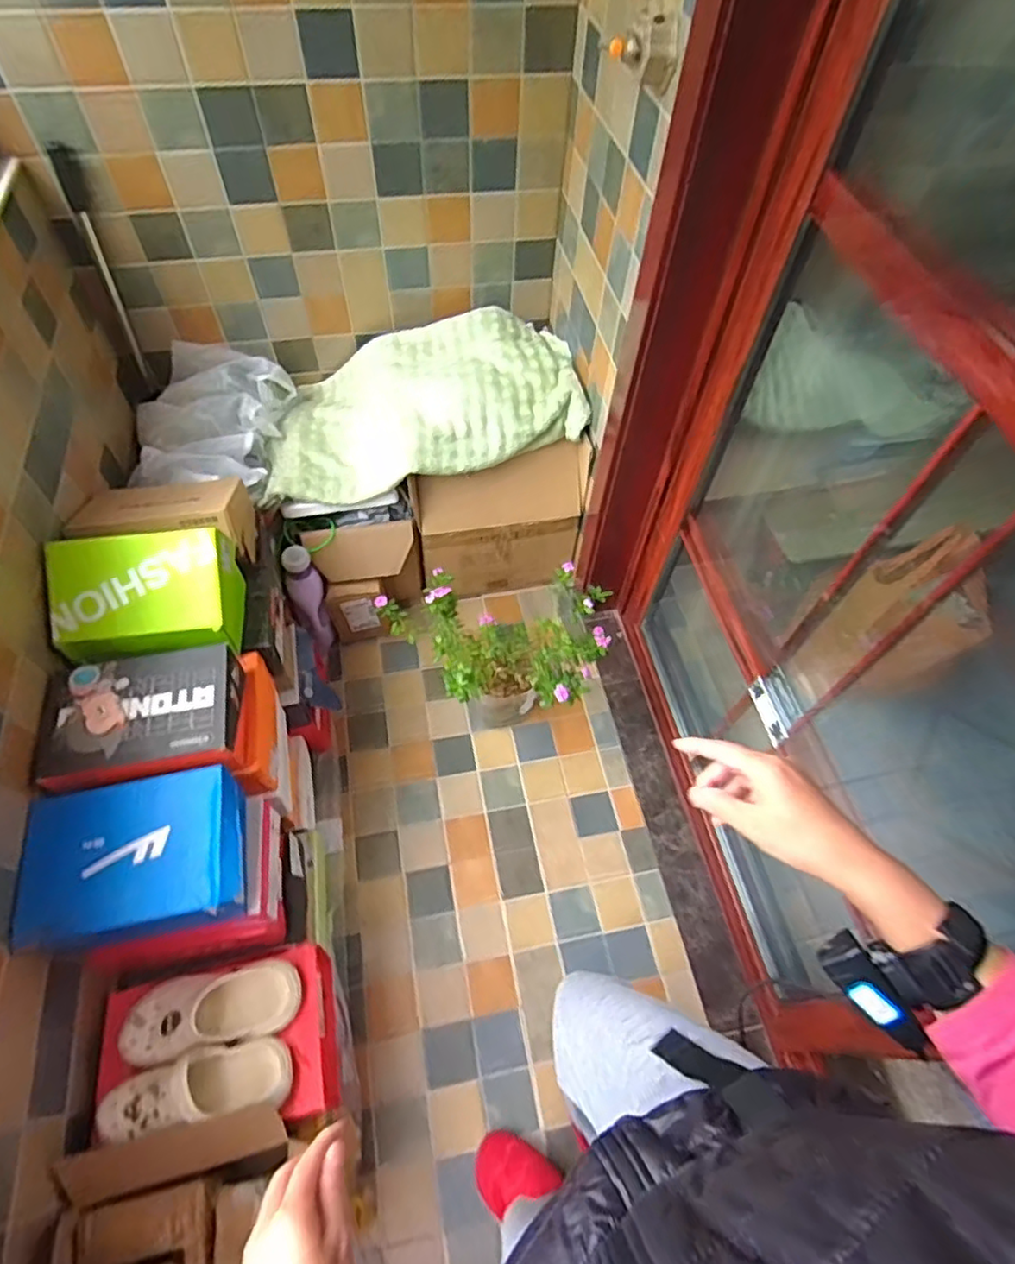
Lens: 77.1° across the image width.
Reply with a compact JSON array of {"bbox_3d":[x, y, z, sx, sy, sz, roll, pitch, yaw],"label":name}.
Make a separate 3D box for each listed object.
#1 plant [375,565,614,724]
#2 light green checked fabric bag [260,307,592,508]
[{"bbox_3d":[-0.045,0.089,1.486,0.495,0.411,0.322,5,58,1],"label":"plant"},{"bbox_3d":[-0.206,-0.552,1.521,0.731,0.189,0.471,-8,59,-7],"label":"light green checked fabric bag"}]

